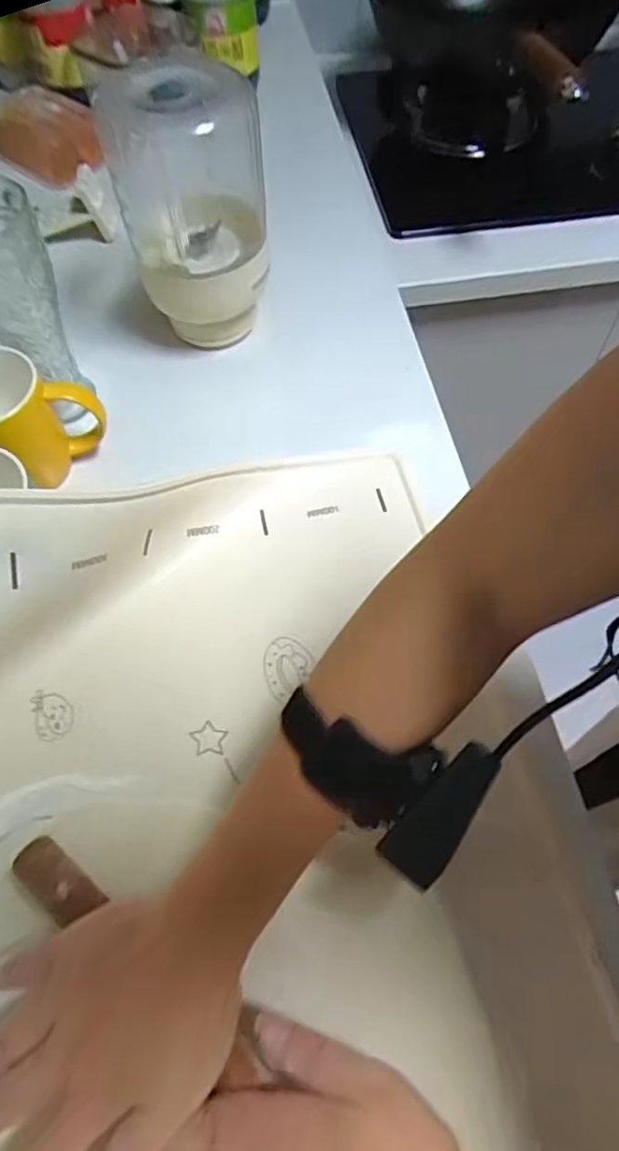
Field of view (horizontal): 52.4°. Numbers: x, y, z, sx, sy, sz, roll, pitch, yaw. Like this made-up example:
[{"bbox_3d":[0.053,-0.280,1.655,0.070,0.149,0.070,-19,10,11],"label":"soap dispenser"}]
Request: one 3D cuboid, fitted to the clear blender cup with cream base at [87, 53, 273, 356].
[{"bbox_3d":[-0.089,-0.301,0.511,0.107,0.195,0.098,-1,60,1],"label":"clear blender cup with cream base"}]

